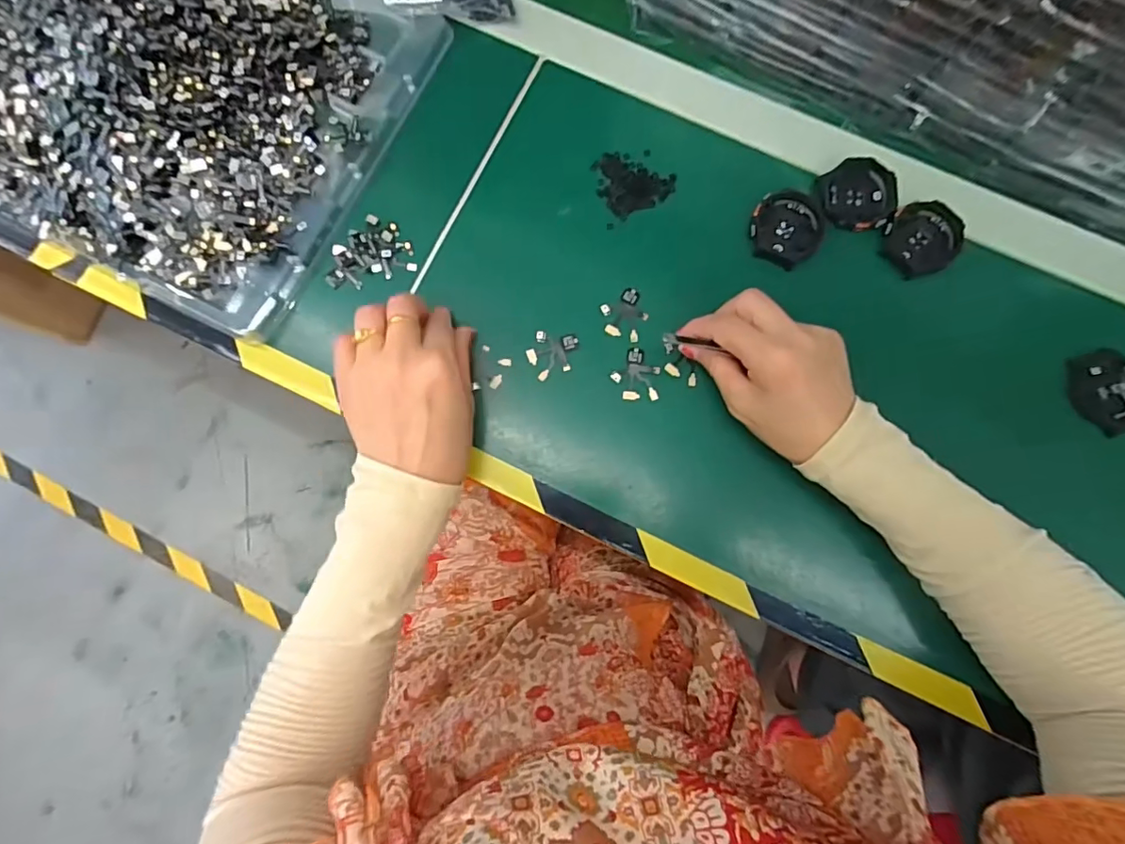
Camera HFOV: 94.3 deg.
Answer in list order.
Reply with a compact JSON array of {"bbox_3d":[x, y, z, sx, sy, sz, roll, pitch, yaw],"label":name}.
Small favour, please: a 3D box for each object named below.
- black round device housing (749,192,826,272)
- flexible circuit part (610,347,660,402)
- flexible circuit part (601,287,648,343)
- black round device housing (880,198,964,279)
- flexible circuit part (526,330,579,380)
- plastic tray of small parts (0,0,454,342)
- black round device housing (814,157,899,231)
[{"bbox_3d":[0.155,-0.134,0.361,0.047,0.006,0.053,3,81,0],"label":"black round device housing"},{"bbox_3d":[0.049,-0.033,0.349,0.031,0.004,0.035,-2,81,-1],"label":"flexible circuit part"},{"bbox_3d":[0.043,-0.071,0.355,0.030,0.004,0.036,-20,82,-4],"label":"flexible circuit part"},{"bbox_3d":[0.247,-0.125,0.360,0.044,0.013,0.054,36,82,5],"label":"black round device housing"},{"bbox_3d":[-0.008,-0.045,0.351,0.030,0.004,0.034,15,81,2],"label":"flexible circuit part"},{"bbox_3d":[-0.308,-0.252,0.360,0.371,0.035,0.265,27,82,4],"label":"plastic tray of small parts"},{"bbox_3d":[0.203,-0.156,0.363,0.052,0.011,0.049,0,81,0],"label":"black round device housing"}]

